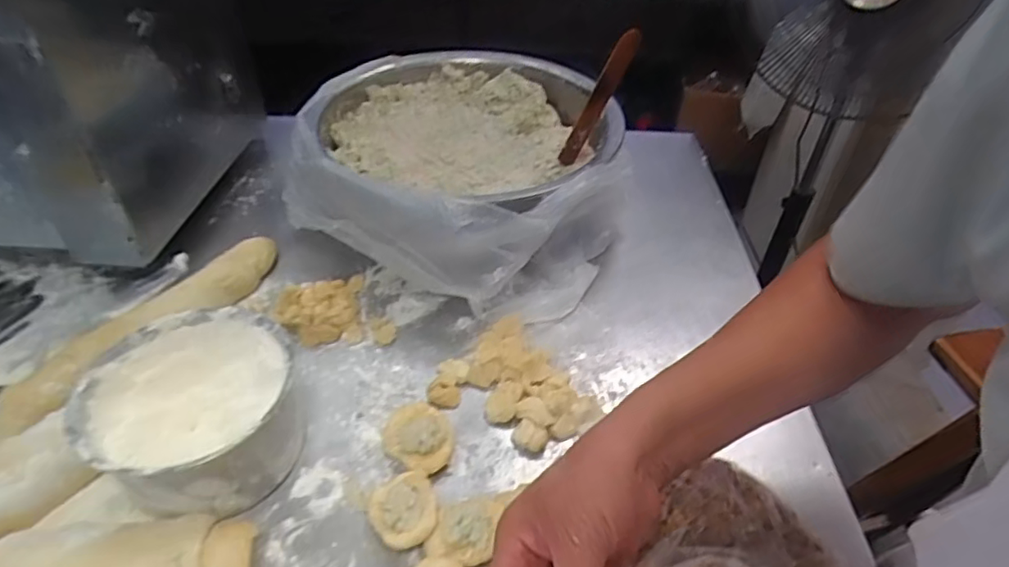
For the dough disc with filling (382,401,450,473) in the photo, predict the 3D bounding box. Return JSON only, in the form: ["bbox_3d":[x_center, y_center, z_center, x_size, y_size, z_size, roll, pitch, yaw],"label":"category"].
[{"bbox_3d":[-0.074,0.131,0.504,0.057,0.029,0.058,2,40,-2],"label":"dough disc with filling"}]

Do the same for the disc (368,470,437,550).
[{"bbox_3d":[-0.077,0.174,0.456,0.049,0.026,0.057,-11,42,-17],"label":"disc"}]

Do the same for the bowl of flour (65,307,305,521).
[{"bbox_3d":[-0.242,0.107,0.472,0.147,0.093,0.150,2,40,-2],"label":"bowl of flour"}]

